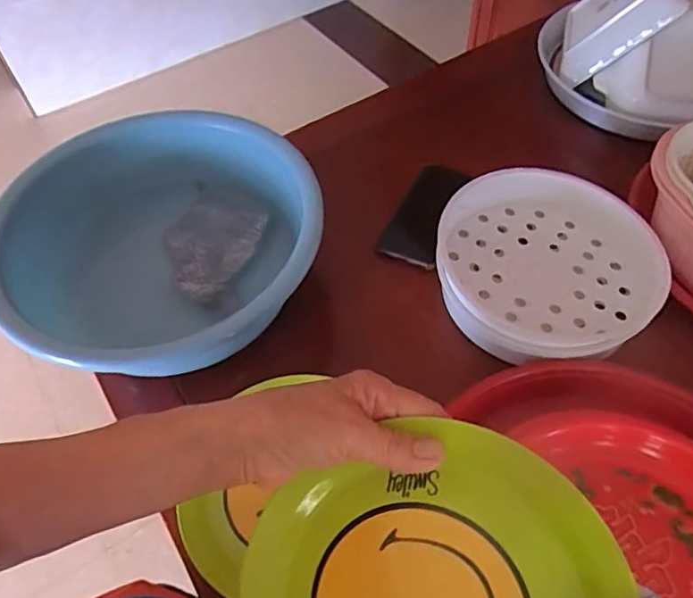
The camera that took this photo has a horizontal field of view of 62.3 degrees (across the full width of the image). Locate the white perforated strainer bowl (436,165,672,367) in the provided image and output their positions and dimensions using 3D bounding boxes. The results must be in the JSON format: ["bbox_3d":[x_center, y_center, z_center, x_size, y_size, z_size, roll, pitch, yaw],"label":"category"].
[{"bbox_3d":[0.210,-0.039,0.587,0.247,0.060,0.211,-35,60,-20],"label":"white perforated strainer bowl"}]

